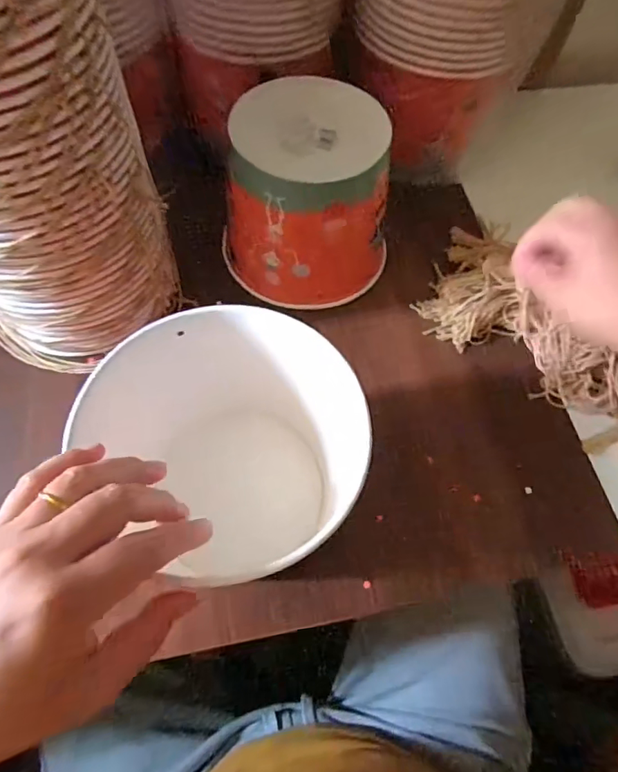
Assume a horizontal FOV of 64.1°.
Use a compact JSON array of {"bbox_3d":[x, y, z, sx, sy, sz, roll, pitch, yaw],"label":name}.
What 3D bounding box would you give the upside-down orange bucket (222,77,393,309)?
[{"bbox_3d":[0.002,-0.161,0.441,0.138,0.134,0.134,1,64,-2],"label":"upside-down orange bucket"}]

